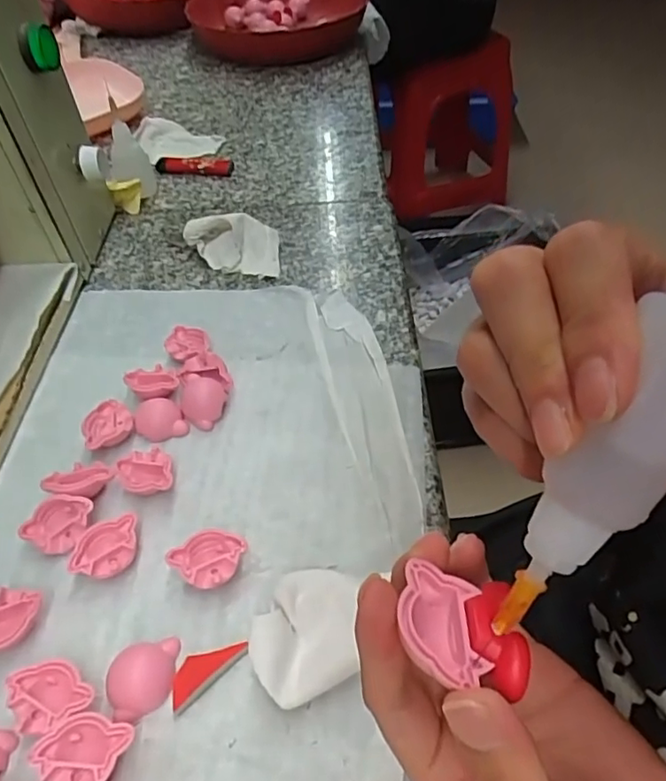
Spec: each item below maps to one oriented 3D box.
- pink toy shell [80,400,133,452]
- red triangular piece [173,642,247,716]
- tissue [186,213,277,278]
[{"bbox_3d":[-0.134,0.021,0.340,0.029,0.010,0.029,-1,48,2],"label":"pink toy shell"},{"bbox_3d":[-0.056,0.121,0.253,0.037,0.006,0.016,-36,56,-25],"label":"red triangular piece"},{"bbox_3d":[-0.078,-0.113,0.447,0.071,0.034,0.051,-6,48,-3],"label":"tissue"}]

